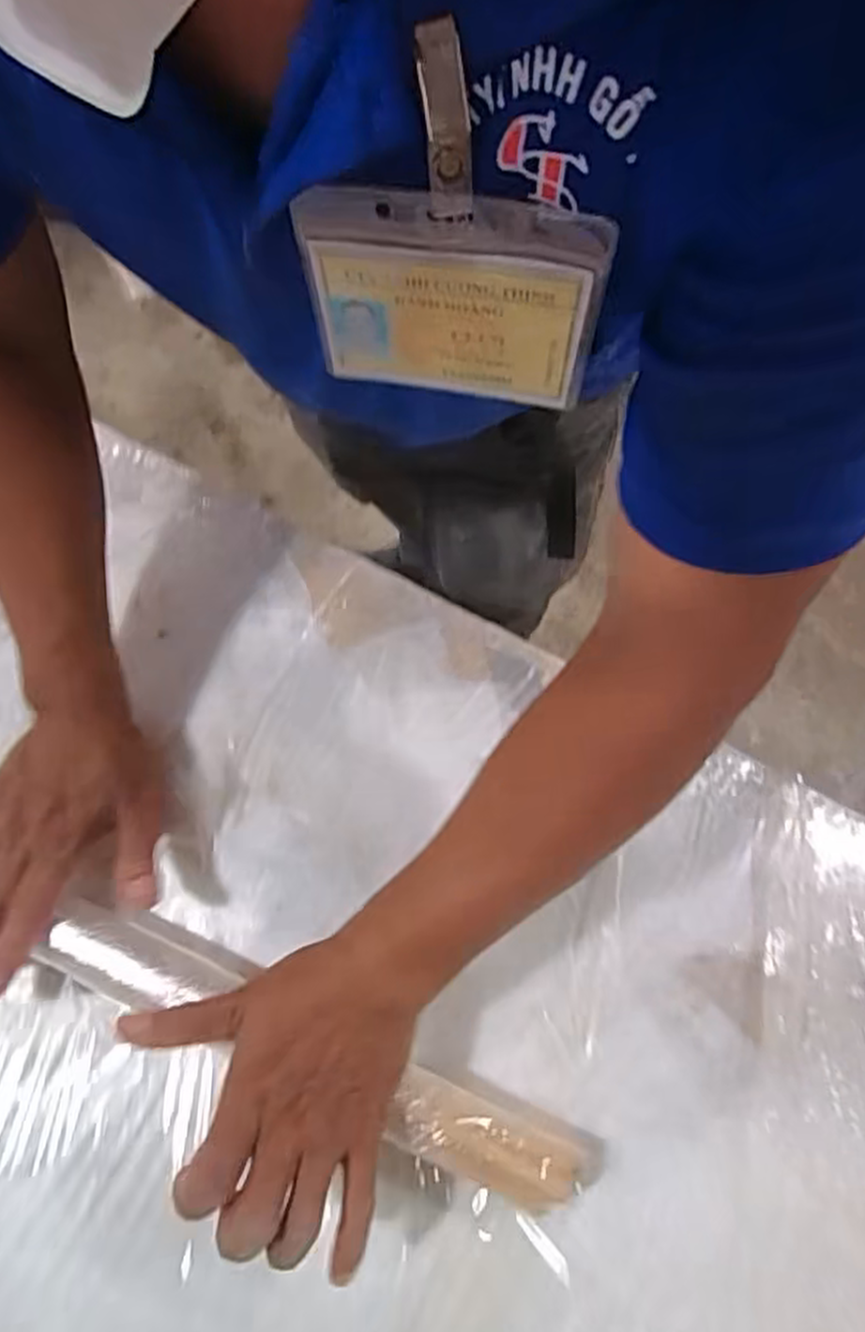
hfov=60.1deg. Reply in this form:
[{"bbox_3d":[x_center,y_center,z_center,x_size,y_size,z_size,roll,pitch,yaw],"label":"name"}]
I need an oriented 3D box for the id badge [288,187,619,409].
[{"bbox_3d":[0.006,-0.120,0.251,0.096,0.081,0.006,7,71,3],"label":"id badge"}]

